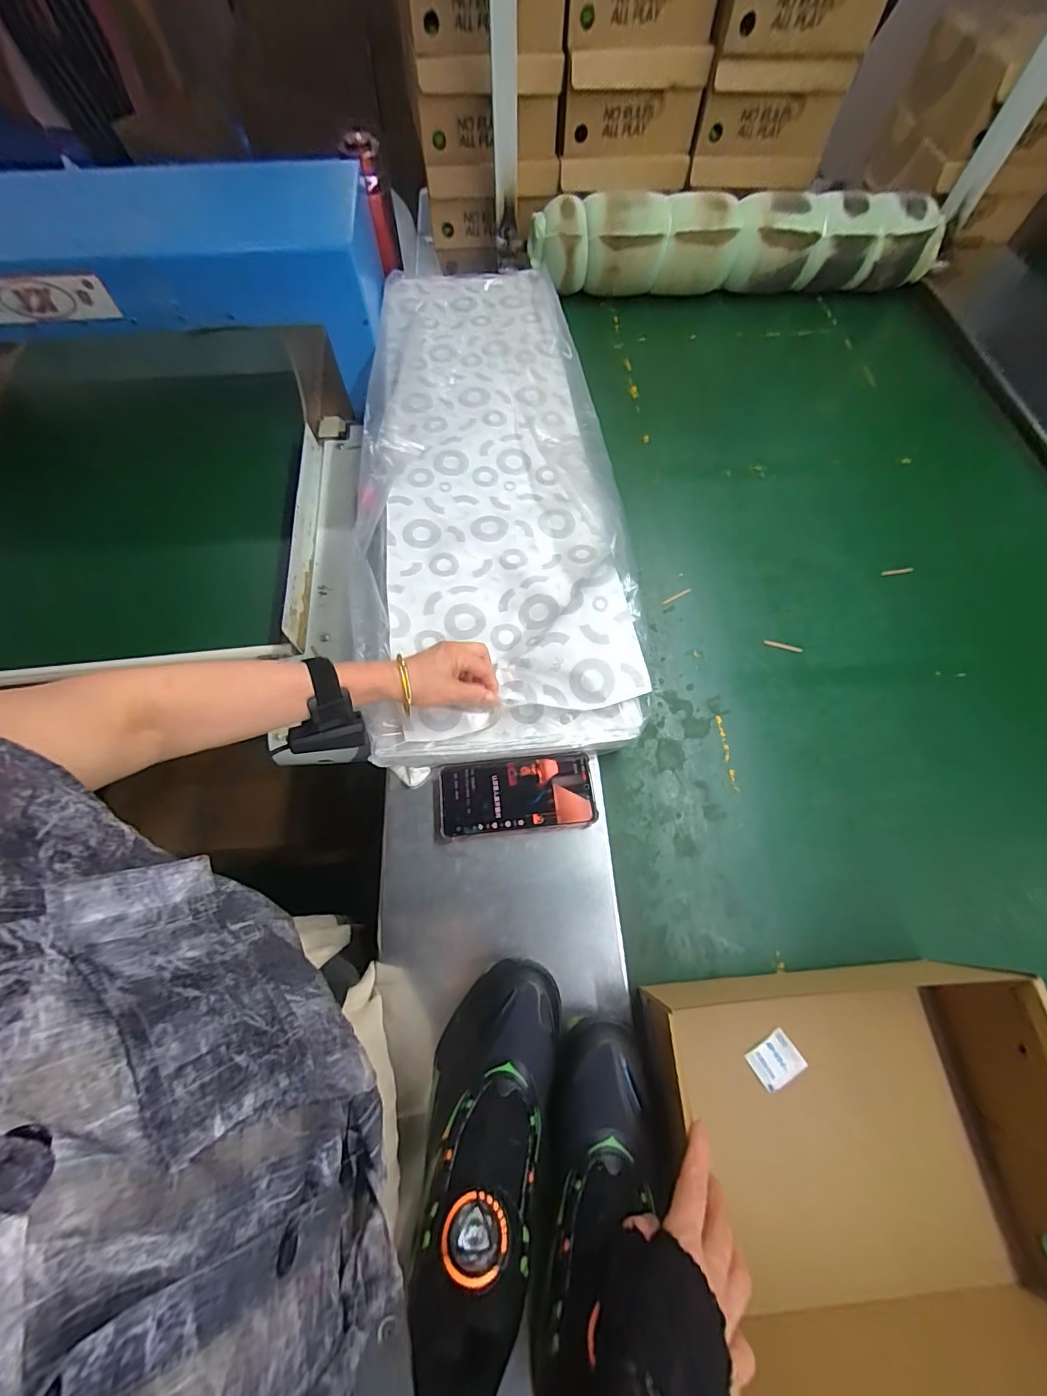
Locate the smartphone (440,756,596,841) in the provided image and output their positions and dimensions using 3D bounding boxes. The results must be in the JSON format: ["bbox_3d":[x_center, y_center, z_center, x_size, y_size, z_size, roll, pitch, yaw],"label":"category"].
[{"bbox_3d":[-0.007,0.105,0.514,0.162,0.017,0.079,-6,65,-4],"label":"smartphone"}]

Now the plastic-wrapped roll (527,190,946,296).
[{"bbox_3d":[0.427,-0.886,0.941,0.814,0.144,0.111,0,65,-1],"label":"plastic-wrapped roll"}]

